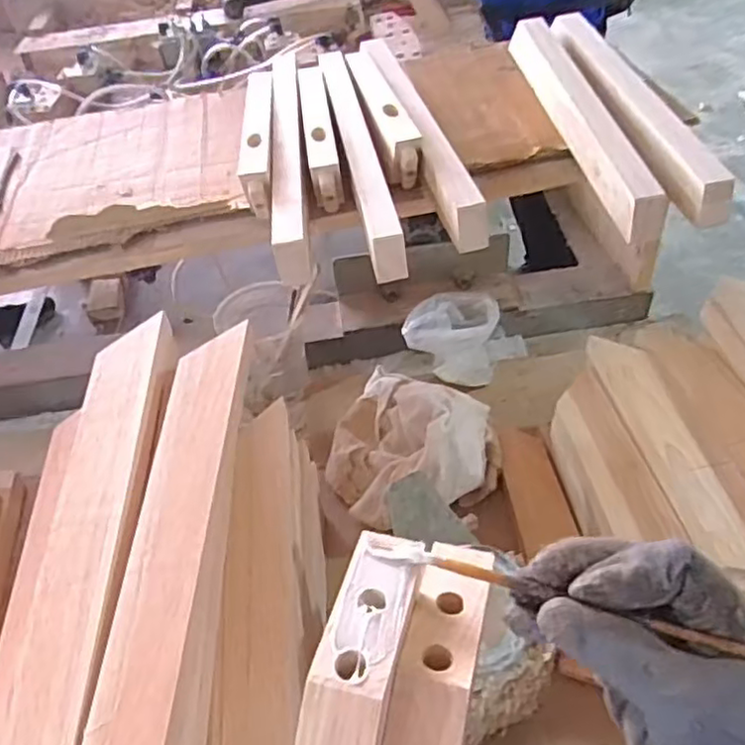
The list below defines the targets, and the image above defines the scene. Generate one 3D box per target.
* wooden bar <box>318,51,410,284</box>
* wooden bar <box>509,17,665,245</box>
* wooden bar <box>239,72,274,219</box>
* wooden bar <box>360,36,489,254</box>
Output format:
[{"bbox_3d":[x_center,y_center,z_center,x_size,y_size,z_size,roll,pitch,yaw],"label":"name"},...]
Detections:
[{"bbox_3d":[-0.017,-0.249,0.736,0.034,0.057,0.403,-11,47,-3],"label":"wooden bar"},{"bbox_3d":[0.225,-0.285,0.733,0.034,0.060,0.399,-8,47,0],"label":"wooden bar"},{"bbox_3d":[-0.125,-0.267,0.750,0.033,0.046,0.251,-8,47,0],"label":"wooden bar"},{"bbox_3d":[0.046,-0.277,0.752,0.033,0.061,0.403,-14,47,-5],"label":"wooden bar"}]

